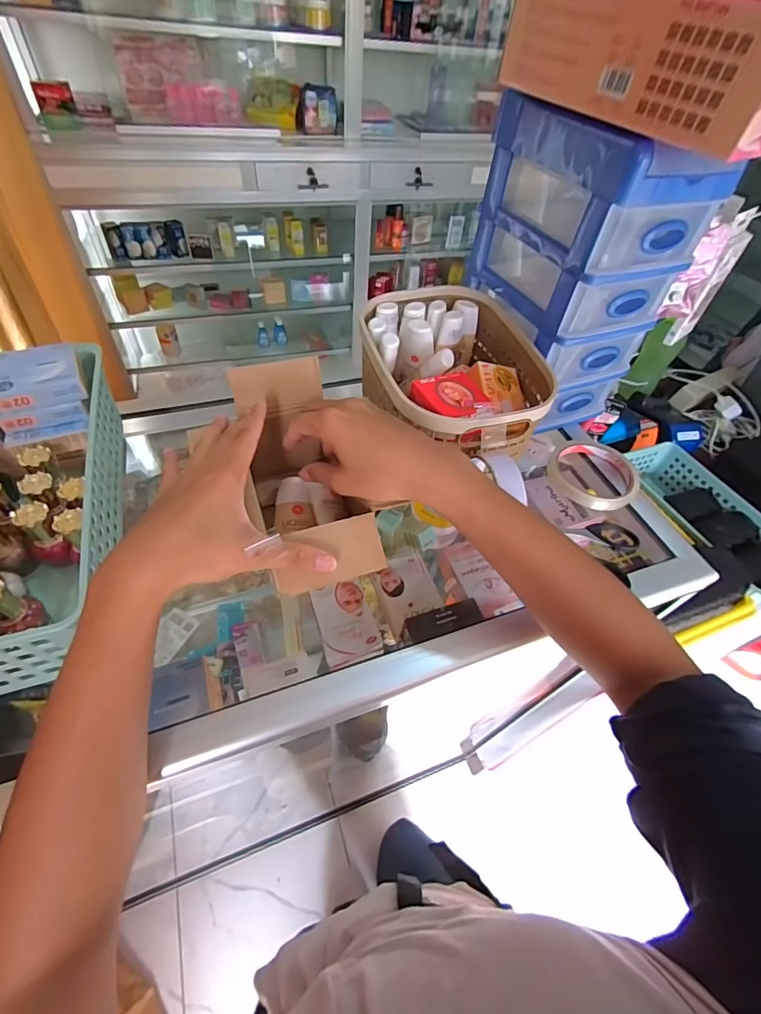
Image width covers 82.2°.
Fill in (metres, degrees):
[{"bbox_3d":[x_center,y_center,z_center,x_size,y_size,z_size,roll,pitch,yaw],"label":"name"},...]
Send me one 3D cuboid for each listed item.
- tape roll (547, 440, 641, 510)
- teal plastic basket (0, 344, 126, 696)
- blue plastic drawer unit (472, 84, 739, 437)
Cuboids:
[{"bbox_3d":[0.236,-0.040,0.487,0.093,0.030,0.093,24,53,14],"label":"tape roll"},{"bbox_3d":[-0.287,-0.006,0.342,0.134,0.095,0.280,-12,53,-15],"label":"teal plastic basket"},{"bbox_3d":[0.199,-0.243,0.465,0.145,0.250,0.177,-13,53,-16],"label":"blue plastic drawer unit"}]

